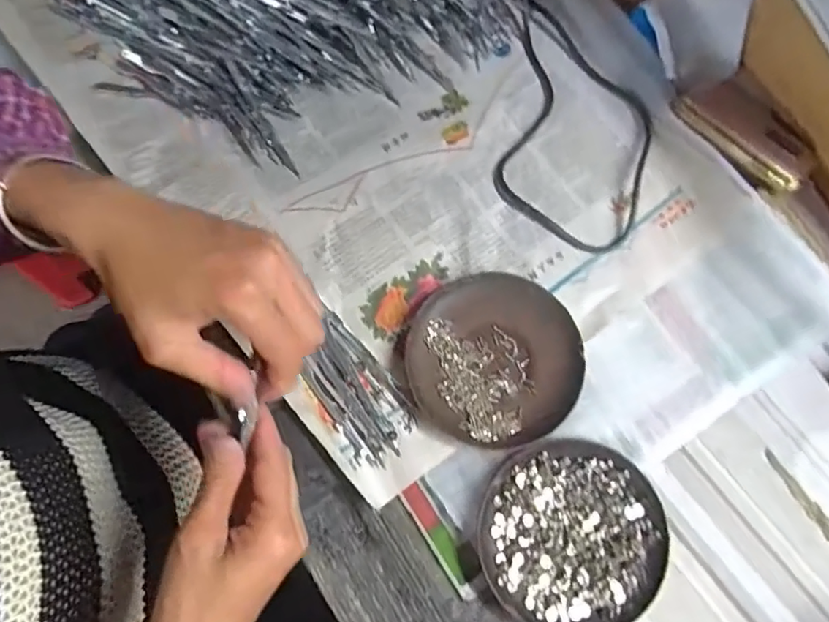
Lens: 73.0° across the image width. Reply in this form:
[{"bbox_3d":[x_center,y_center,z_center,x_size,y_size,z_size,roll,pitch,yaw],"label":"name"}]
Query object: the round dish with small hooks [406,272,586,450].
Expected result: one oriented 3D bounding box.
[{"bbox_3d":[0.055,0.032,0.379,0.115,0.016,0.111,0,76,-1],"label":"round dish with small hooks"}]

